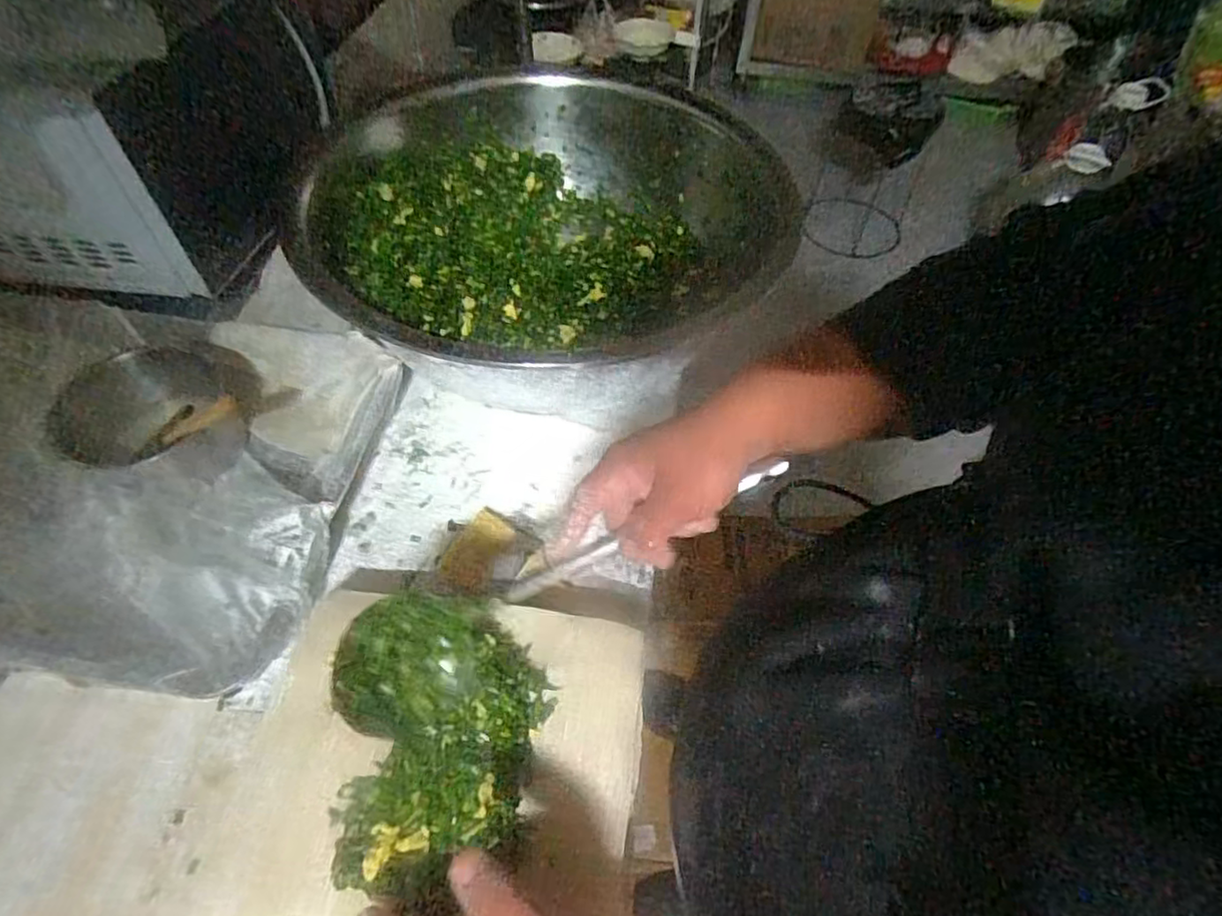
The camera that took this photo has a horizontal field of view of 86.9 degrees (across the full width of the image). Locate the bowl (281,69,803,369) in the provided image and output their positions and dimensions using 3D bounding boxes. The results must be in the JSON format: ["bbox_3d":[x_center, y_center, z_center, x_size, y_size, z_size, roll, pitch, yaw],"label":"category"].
[{"bbox_3d":[-0.090,-0.300,0.824,0.527,0.150,0.483,1,54,-2],"label":"bowl"}]

